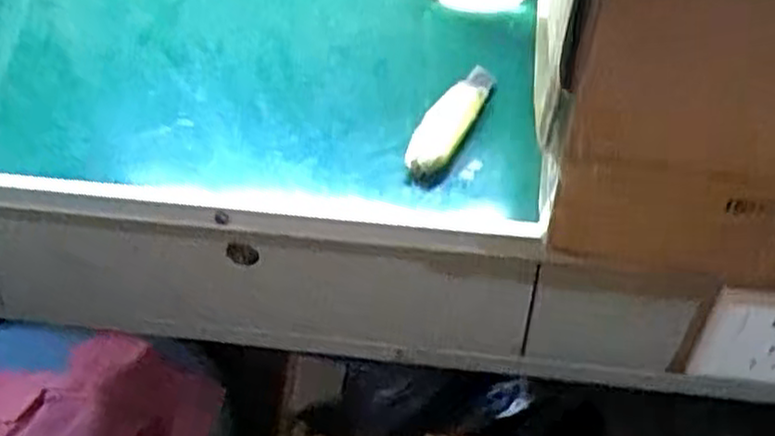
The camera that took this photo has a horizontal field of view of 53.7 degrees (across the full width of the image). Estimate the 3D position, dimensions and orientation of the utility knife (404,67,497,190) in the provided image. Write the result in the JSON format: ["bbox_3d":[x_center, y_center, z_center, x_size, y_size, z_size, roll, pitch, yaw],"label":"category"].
[{"bbox_3d":[0.041,-0.061,0.465,0.028,0.012,0.112,18,47,17],"label":"utility knife"}]

